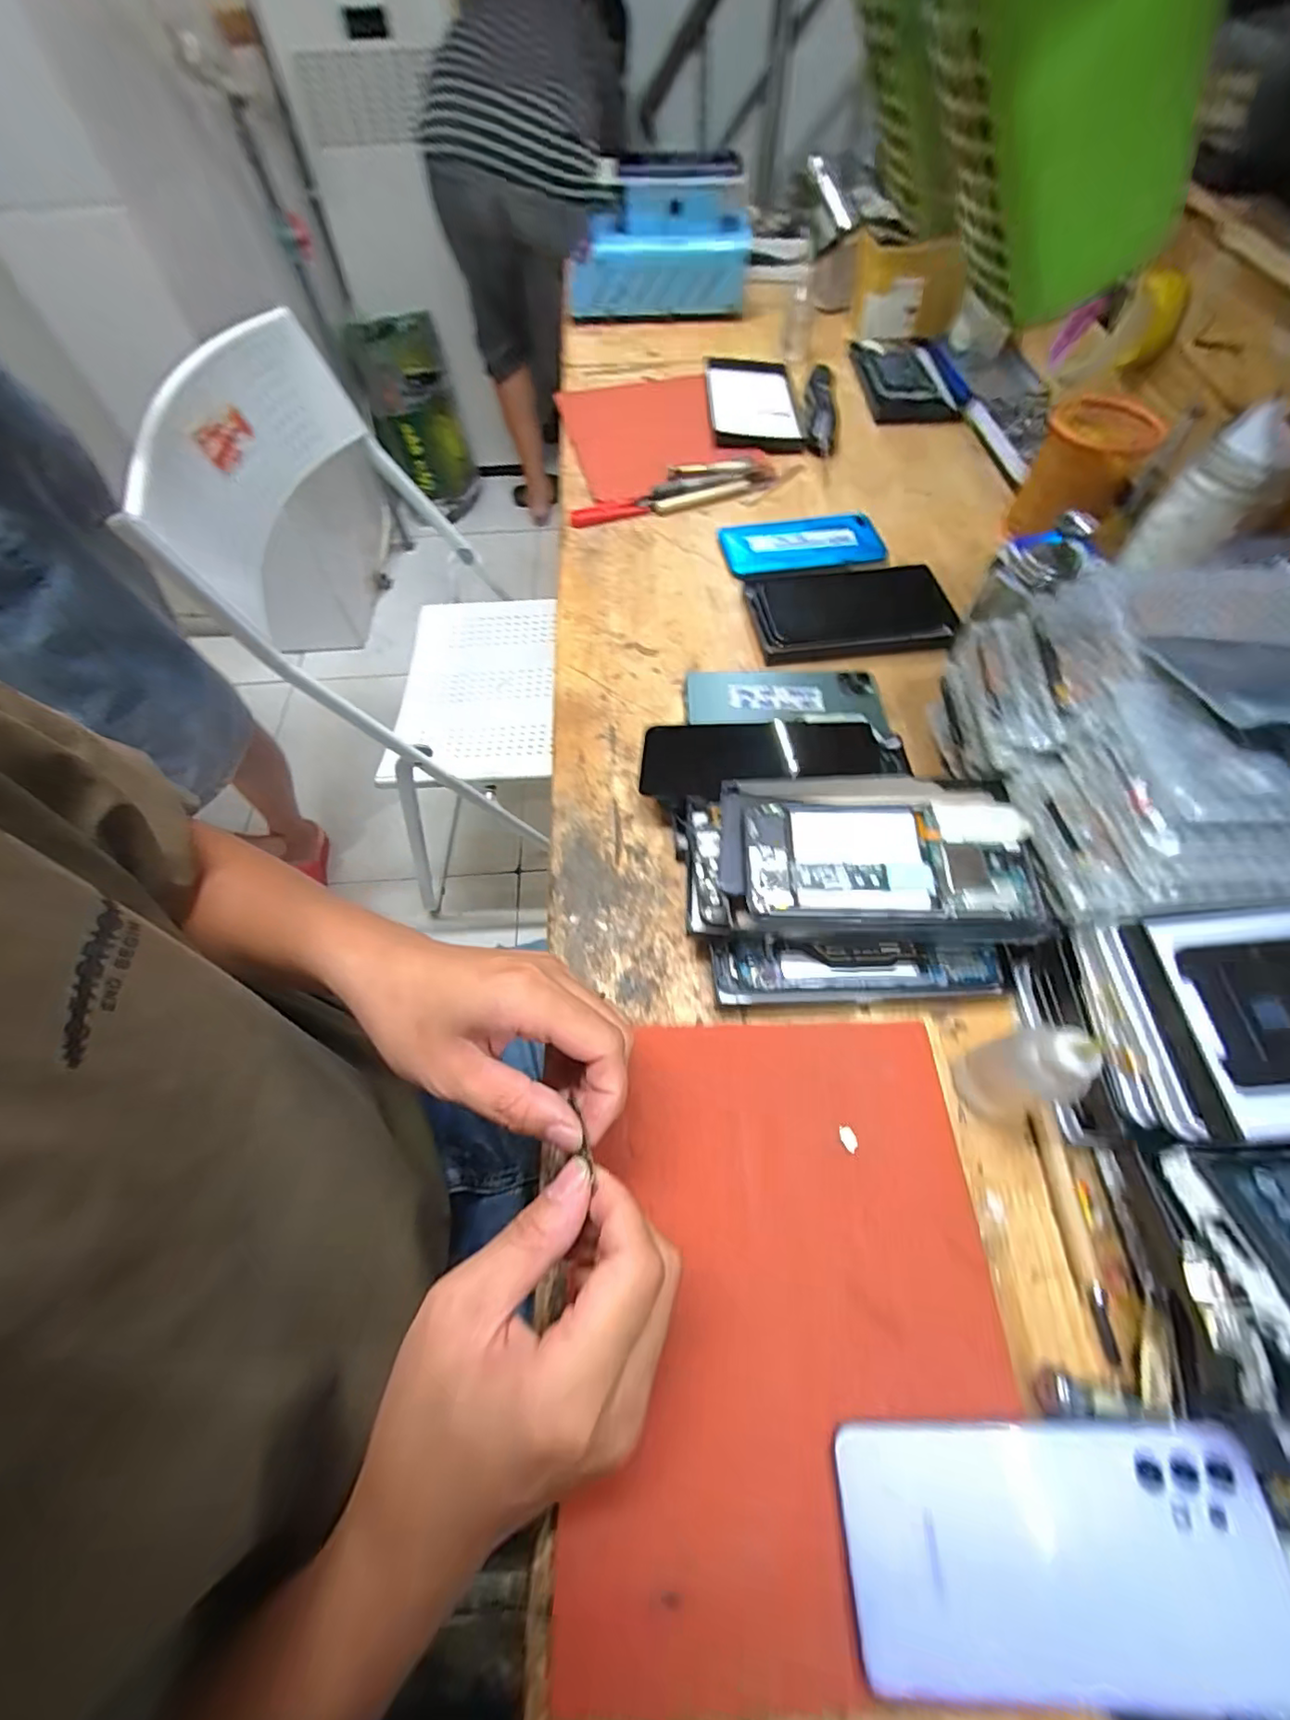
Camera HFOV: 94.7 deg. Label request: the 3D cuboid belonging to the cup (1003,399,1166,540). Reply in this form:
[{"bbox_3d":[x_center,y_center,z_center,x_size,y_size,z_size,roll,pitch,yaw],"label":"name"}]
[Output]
[{"bbox_3d":[0.409,-0.362,0.558,0.083,0.107,0.095,31,65,18],"label":"cup"}]

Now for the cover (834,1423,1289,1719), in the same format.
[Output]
[{"bbox_3d":[0.158,0.265,0.226,0.155,0.005,0.074,-6,57,7],"label":"cover"}]

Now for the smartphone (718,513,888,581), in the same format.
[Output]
[{"bbox_3d":[0.155,-0.312,0.587,0.152,0.009,0.076,-5,60,-1],"label":"smartphone"}]

